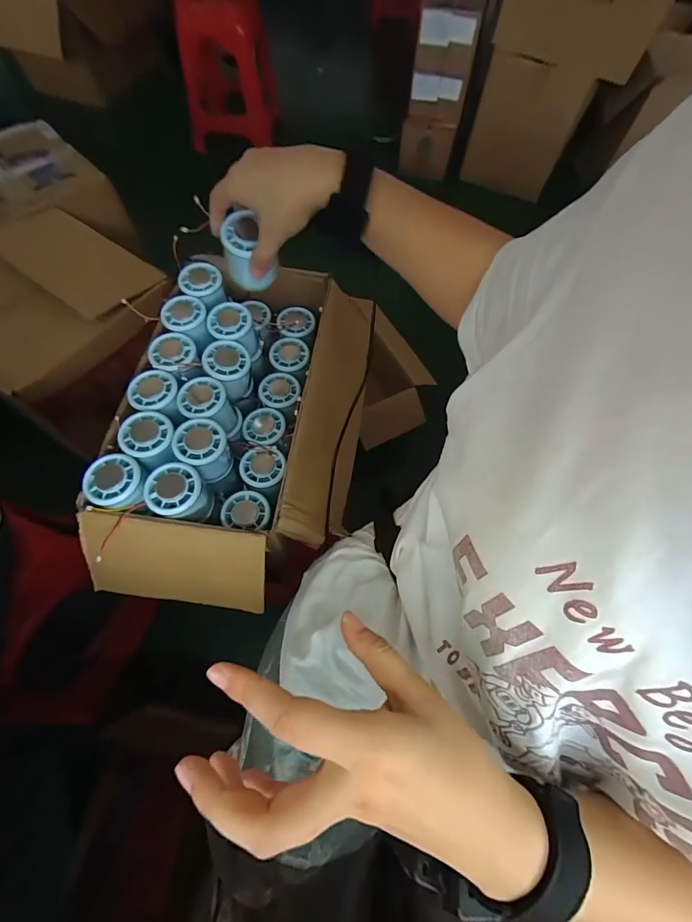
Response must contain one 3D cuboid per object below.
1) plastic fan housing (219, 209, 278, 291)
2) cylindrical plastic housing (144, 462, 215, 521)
[{"bbox_3d":[-0.104,-0.225,0.426,0.049,0.056,0.060,-11,65,-7],"label":"plastic fan housing"},{"bbox_3d":[-0.184,0.040,0.441,0.053,0.060,0.055,1,64,-2],"label":"cylindrical plastic housing"}]

